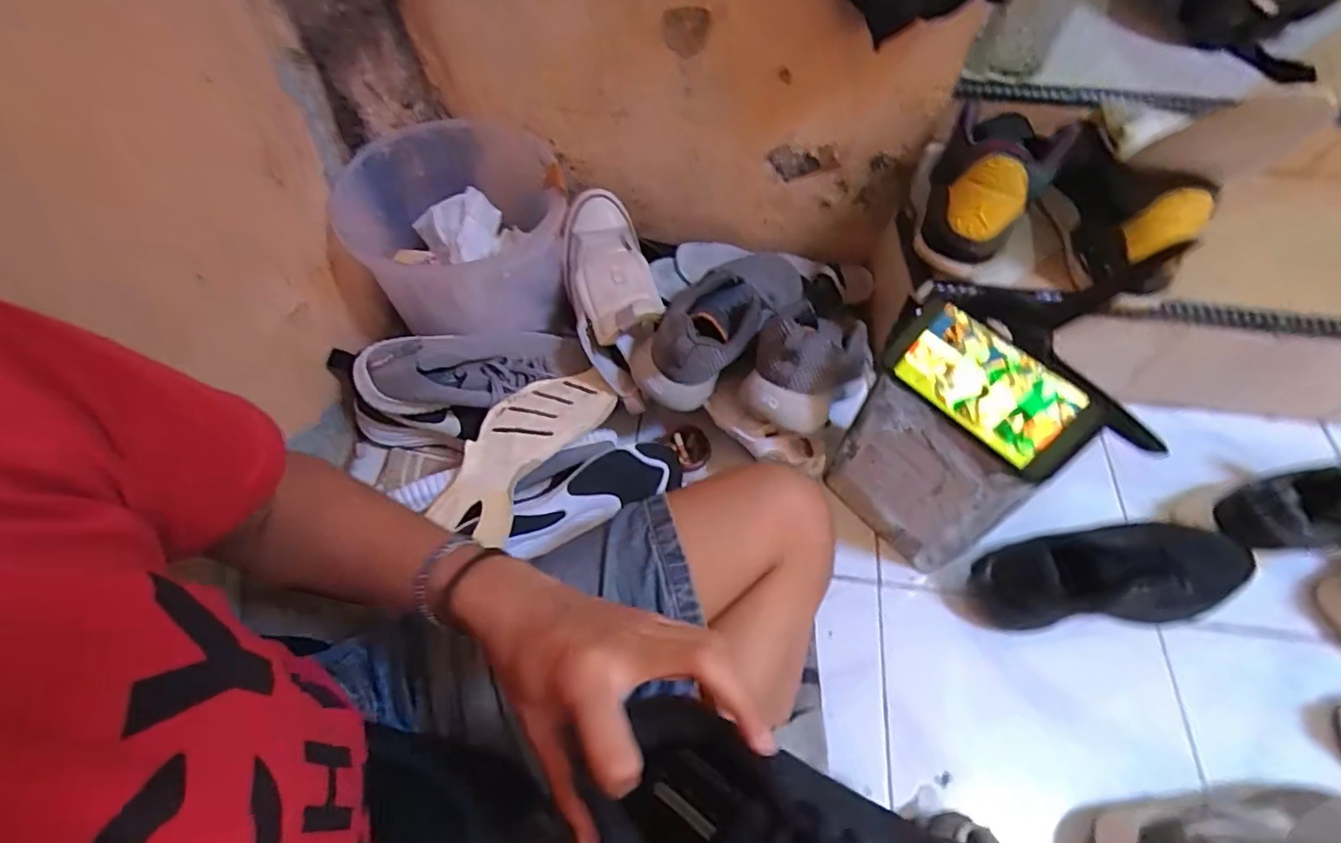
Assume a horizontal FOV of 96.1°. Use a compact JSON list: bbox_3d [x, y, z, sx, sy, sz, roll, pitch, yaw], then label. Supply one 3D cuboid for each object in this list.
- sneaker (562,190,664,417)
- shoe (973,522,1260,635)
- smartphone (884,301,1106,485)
[{"bbox_3d":[-0.069,-0.148,0.718,0.097,0.081,0.271,-12,60,-8],"label":"sneaker"},{"bbox_3d":[0.465,0.163,0.637,0.262,0.095,0.093,-8,60,-5],"label":"shoe"},{"bbox_3d":[0.262,-0.026,0.503,0.159,0.080,0.015,44,24,20],"label":"smartphone"}]

